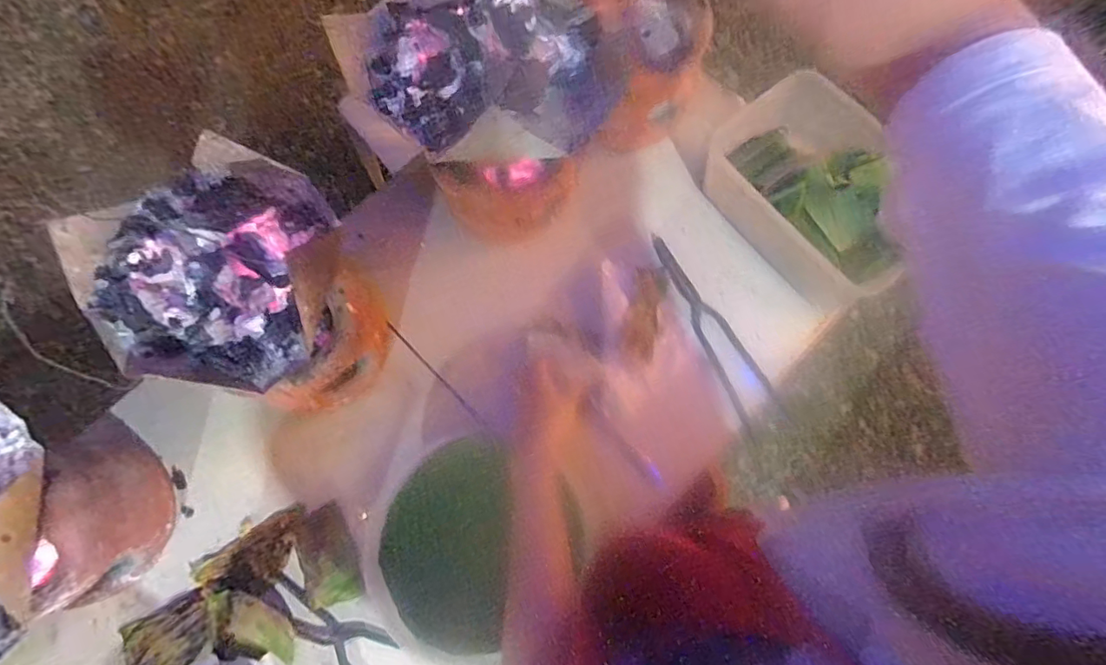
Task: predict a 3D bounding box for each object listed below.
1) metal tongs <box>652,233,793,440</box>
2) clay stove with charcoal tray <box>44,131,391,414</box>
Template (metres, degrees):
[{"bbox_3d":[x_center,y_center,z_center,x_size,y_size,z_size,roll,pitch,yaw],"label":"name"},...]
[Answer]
[{"bbox_3d":[0.212,-0.013,0.684,0.059,0.010,0.284,-22,74,-5],"label":"metal tongs"},{"bbox_3d":[-0.324,-0.039,0.592,0.229,0.276,0.222,0,73,2],"label":"clay stove with charcoal tray"}]

